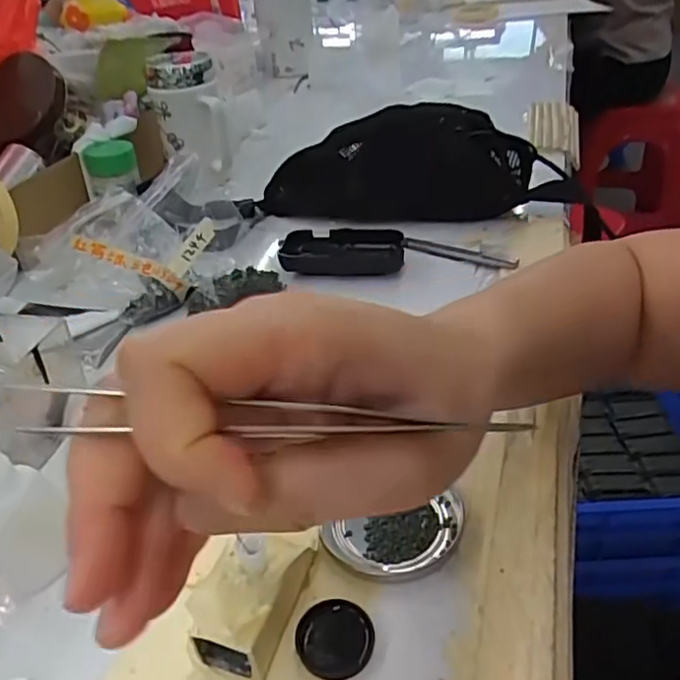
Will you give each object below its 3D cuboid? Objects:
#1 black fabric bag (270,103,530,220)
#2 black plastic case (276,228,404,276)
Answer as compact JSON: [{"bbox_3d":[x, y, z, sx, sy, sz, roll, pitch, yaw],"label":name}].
[{"bbox_3d":[0.055,-0.183,0.651,0.266,0.093,0.066,-1,37,5],"label":"black fabric bag"},{"bbox_3d":[0.002,-0.081,0.577,0.109,0.025,0.046,-4,37,1],"label":"black plastic case"}]

